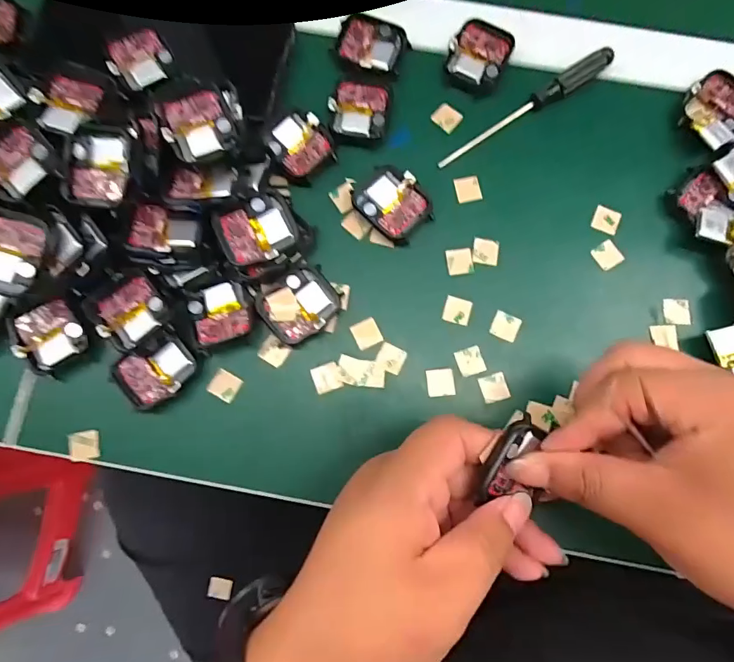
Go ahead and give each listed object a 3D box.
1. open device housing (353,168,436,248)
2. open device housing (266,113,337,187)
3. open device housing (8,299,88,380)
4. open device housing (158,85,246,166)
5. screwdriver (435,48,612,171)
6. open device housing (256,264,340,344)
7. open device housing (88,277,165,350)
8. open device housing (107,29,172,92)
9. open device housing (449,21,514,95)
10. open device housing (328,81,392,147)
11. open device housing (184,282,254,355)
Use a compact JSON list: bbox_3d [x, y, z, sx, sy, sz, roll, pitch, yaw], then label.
[{"bbox_3d":[0.014,-0.080,0.277,0.049,0.010,0.038,44,85,6],"label":"open device housing"},{"bbox_3d":[-0.042,-0.116,0.281,0.036,0.013,0.041,-31,83,-4],"label":"open device housing"},{"bbox_3d":[-0.184,0.002,0.259,0.034,0.012,0.039,-34,83,-4],"label":"open device housing"},{"bbox_3d":[-0.093,-0.119,0.259,0.042,0.015,0.038,-17,82,-2],"label":"open device housing"},{"bbox_3d":[0.103,-0.141,0.286,0.130,0.009,0.012,-35,83,-4],"label":"screwdriver"},{"bbox_3d":[-0.039,-0.015,0.266,0.043,0.014,0.036,-34,83,-4],"label":"open device housing"},{"bbox_3d":[-0.135,-0.012,0.255,0.037,0.014,0.039,-42,83,-5],"label":"open device housing"},{"bbox_3d":[-0.140,-0.168,0.276,0.036,0.008,0.038,-27,82,-3],"label":"open device housing"},{"bbox_3d":[0.072,-0.179,0.292,0.037,0.008,0.045,27,83,4],"label":"open device housing"},{"bbox_3d":[-0.004,-0.139,0.285,0.037,0.008,0.039,4,82,1],"label":"open device housing"},{"bbox_3d":[-0.086,-0.011,0.264,0.035,0.011,0.038,-23,82,-2],"label":"open device housing"}]

